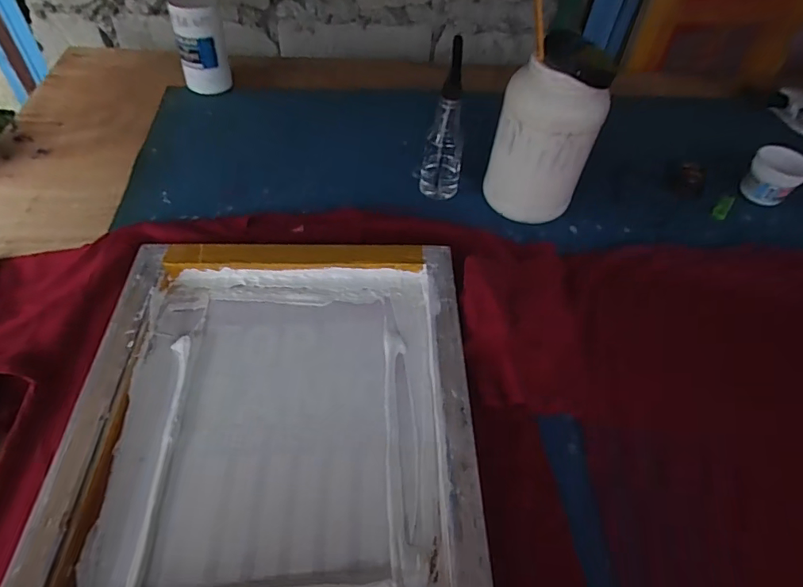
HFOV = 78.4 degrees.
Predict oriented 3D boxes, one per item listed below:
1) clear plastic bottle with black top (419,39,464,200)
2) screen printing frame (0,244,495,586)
[{"bbox_3d":[0.068,-0.271,0.807,0.065,0.240,0.063,-14,52,-13],"label":"clear plastic bottle with black top"},{"bbox_3d":[-0.148,0.162,0.563,0.453,0.058,0.604,-1,51,-3],"label":"screen printing frame"}]

